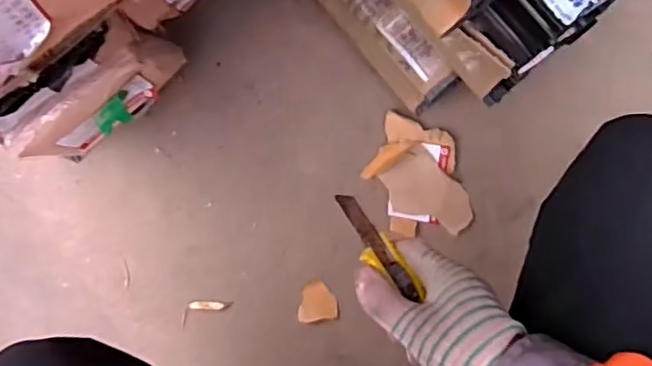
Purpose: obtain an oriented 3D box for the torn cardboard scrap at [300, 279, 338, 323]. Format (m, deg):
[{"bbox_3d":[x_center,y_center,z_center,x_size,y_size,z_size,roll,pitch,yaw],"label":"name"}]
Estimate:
[{"bbox_3d":[-0.009,0.147,0.797,0.049,0.013,0.051,-1,89,7],"label":"torn cardboard scrap"}]

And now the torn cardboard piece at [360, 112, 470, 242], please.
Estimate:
[{"bbox_3d":[0.110,-0.008,0.782,0.106,0.013,0.150,-16,87,6],"label":"torn cardboard piece"}]

